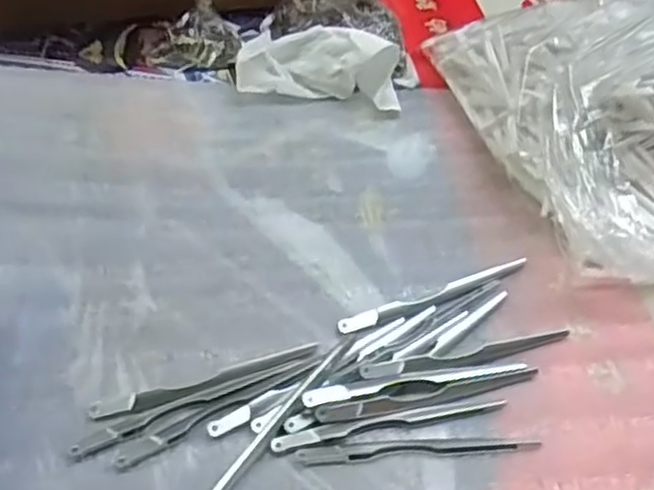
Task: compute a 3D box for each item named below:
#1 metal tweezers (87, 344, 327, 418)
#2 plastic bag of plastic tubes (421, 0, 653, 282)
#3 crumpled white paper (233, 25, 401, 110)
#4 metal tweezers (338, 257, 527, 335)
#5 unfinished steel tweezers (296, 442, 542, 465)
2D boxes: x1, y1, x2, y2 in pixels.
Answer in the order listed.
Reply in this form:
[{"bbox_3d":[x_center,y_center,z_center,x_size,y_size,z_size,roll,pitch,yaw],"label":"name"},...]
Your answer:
[{"bbox_3d":[-0.053,0.060,0.308,0.103,0.004,0.010,-15,55,-13],"label":"metal tweezers"},{"bbox_3d":[0.156,-0.078,0.368,0.132,0.077,0.211,-18,56,-15],"label":"plastic bag of plastic tubes"},{"bbox_3d":[-0.005,-0.109,0.414,0.098,0.040,0.046,0,53,-2],"label":"crumpled white paper"},{"bbox_3d":[0.054,0.025,0.338,0.102,0.004,0.010,-17,56,-15],"label":"metal tweezers"},{"bbox_3d":[0.039,0.086,0.289,0.101,0.005,0.007,-1,53,-3],"label":"unfinished steel tweezers"}]

